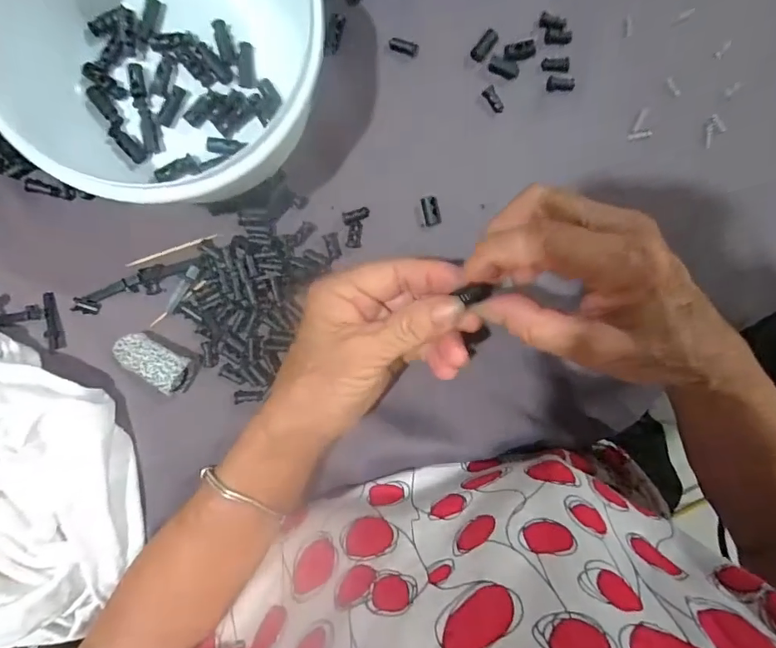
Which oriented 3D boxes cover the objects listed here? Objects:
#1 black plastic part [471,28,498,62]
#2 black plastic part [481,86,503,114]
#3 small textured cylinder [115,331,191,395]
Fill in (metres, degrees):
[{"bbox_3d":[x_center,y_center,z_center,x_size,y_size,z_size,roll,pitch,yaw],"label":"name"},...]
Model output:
[{"bbox_3d":[0.061,-0.174,0.291,0.009,0.007,0.019,40,106,-6],"label":"black plastic part"},{"bbox_3d":[0.067,-0.143,0.295,0.008,0.004,0.017,-34,96,0],"label":"black plastic part"},{"bbox_3d":[-0.147,0.022,0.289,0.044,0.016,0.025,33,92,-6],"label":"small textured cylinder"}]

